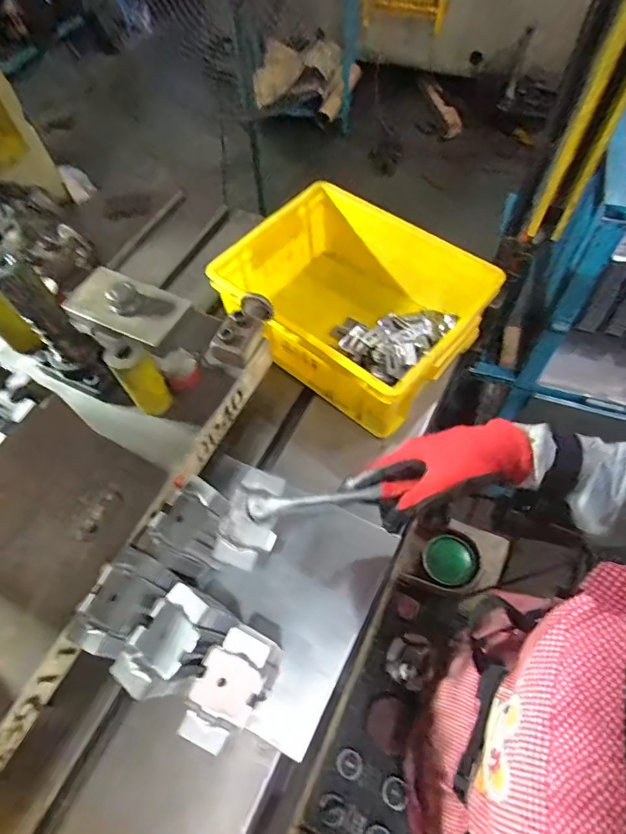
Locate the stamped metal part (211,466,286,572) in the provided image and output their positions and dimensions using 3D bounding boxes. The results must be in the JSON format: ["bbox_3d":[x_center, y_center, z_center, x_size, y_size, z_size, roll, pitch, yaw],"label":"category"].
[{"bbox_3d":[-0.059,0.096,0.447,0.054,0.019,0.088,18,64,13],"label":"stamped metal part"}]

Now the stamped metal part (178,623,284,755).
[{"bbox_3d":[-0.070,0.233,0.402,0.059,0.030,0.091,29,60,0],"label":"stamped metal part"}]

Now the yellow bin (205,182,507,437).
[{"bbox_3d":[0.060,-0.166,0.711,0.351,0.146,0.271,34,68,20],"label":"yellow bin"}]

